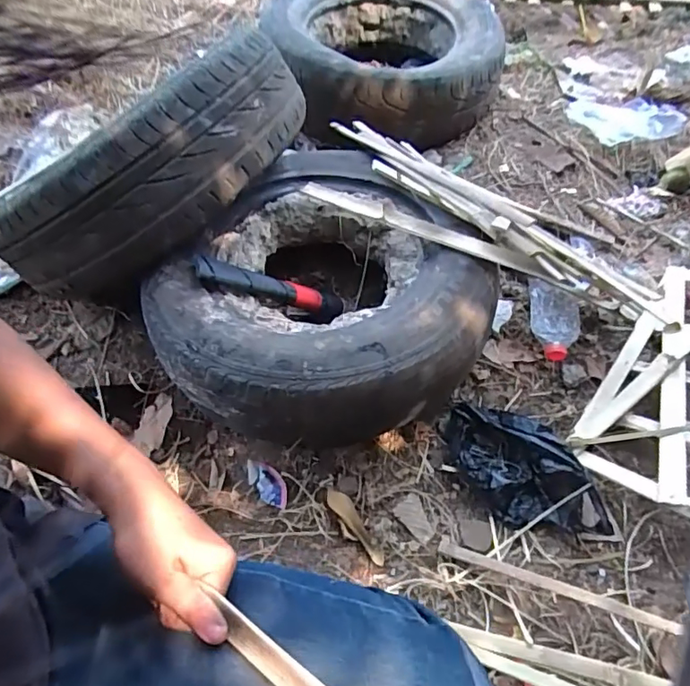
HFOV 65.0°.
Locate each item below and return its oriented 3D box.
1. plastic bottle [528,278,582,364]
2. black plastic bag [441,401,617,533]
[{"bbox_3d":[0.383,-0.045,0.988,0.092,0.049,0.214,10,52,8],"label":"plastic bottle"},{"bbox_3d":[0.256,0.189,0.801,0.135,0.064,0.263,-28,57,-21],"label":"black plastic bag"}]

